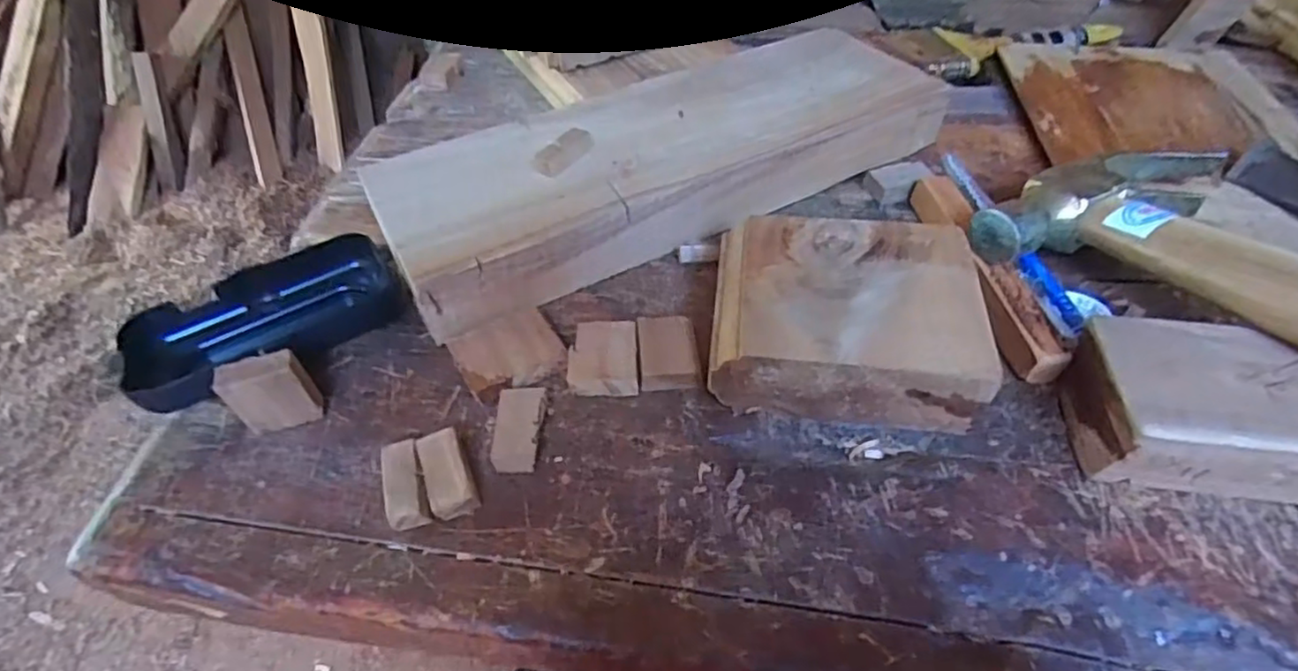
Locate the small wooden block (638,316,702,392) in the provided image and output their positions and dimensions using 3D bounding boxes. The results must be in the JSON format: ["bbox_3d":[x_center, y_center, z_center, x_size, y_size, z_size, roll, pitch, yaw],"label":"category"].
[{"bbox_3d":[0.008,0.007,0.285,0.025,0.008,0.037,-4,49,-1],"label":"small wooden block"}]

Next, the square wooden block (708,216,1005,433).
[{"bbox_3d":[0.082,-0.010,0.278,0.103,0.034,0.086,5,49,7],"label":"square wooden block"}]

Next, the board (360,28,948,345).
[{"bbox_3d":[0.014,-0.101,0.362,0.316,0.041,0.115,-25,52,-18],"label":"board"}]

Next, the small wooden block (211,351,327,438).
[{"bbox_3d":[-0.150,0.023,0.260,0.029,0.036,0.011,-20,51,-15],"label":"small wooden block"}]

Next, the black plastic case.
[{"bbox_3d":[-0.176,-0.009,0.301,0.112,0.026,0.043,-28,53,-20],"label":"black plastic case"}]

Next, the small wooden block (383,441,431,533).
[{"bbox_3d":[-0.091,0.056,0.244,0.013,0.010,0.031,-17,50,-12],"label":"small wooden block"}]

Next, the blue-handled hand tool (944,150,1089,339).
[{"bbox_3d":[0.174,-0.050,0.321,0.012,0.006,0.134,-5,49,-2],"label":"blue-handled hand tool"}]

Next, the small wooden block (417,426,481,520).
[{"bbox_3d":[-0.076,0.053,0.248,0.016,0.013,0.033,-20,51,-14],"label":"small wooden block"}]

